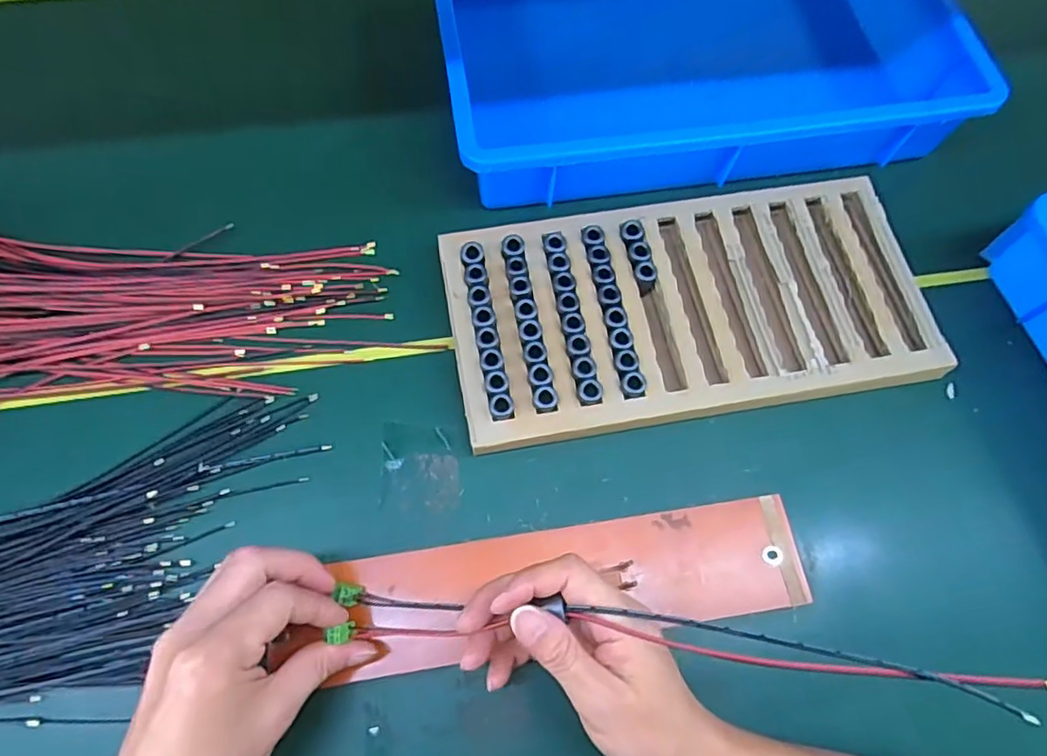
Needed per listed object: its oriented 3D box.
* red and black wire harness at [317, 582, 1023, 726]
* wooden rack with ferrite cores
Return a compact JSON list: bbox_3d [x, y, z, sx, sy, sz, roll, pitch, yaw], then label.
[{"bbox_3d":[0.055,0.137,0.324,0.356,0.025,0.025,-1,69,20],"label":"red and black wire harness"},{"bbox_3d":[0.124,-0.055,0.463,0.352,0.026,0.172,-8,71,-5],"label":"wooden rack with ferrite cores"}]

